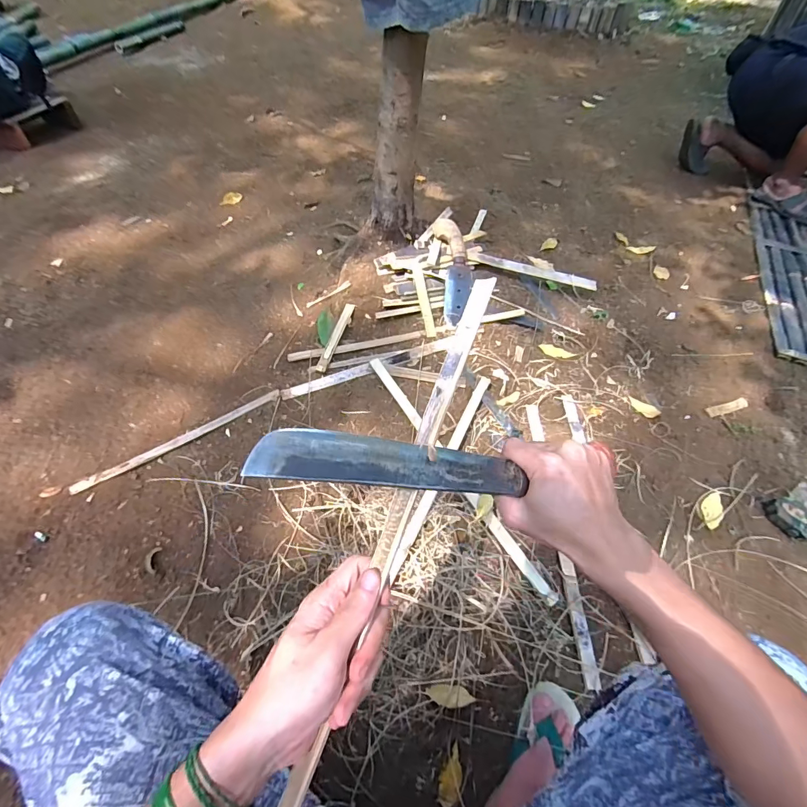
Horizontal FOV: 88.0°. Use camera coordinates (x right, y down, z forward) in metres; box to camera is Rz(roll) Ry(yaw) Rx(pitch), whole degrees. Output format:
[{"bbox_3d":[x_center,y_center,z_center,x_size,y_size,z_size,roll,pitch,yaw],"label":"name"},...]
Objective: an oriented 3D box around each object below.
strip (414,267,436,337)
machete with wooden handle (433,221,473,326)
[{"bbox_3d":[0.059,-0.280,1.147,0.026,0.008,0.222,-10,69,-1],"label":"strip"},{"bbox_3d":[0.147,-0.379,1.190,0.098,0.027,0.360,0,69,-4],"label":"machete with wooden handle"}]

